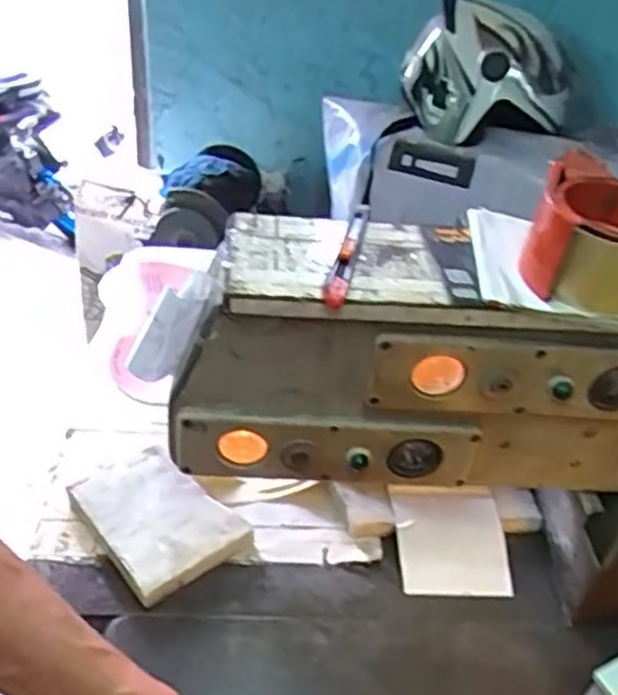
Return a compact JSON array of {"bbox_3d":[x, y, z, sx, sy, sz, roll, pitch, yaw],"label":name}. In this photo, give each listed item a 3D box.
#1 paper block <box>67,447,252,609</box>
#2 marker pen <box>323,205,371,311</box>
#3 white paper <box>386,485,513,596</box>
[{"bbox_3d":[-0.141,0.156,0.657,0.108,0.026,0.143,-25,48,-35],"label":"paper block"},{"bbox_3d":[0.030,-0.071,0.508,0.014,0.017,0.133,12,37,7],"label":"marker pen"},{"bbox_3d":[0.132,0.178,0.668,0.103,0.009,0.107,4,51,-8],"label":"white paper"}]

